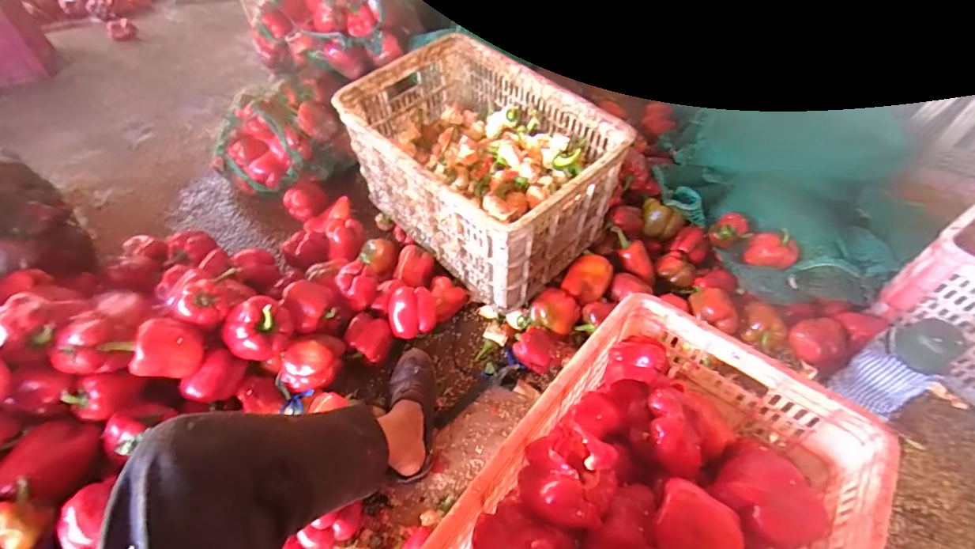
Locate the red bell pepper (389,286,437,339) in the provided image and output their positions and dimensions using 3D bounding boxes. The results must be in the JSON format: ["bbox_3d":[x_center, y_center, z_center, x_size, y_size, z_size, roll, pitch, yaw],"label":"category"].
[{"bbox_3d":[-0.155,0.076,0.906,0.093,0.064,0.103,-8,87,-19],"label":"red bell pepper"}]

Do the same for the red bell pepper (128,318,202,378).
[{"bbox_3d":[-0.503,0.117,0.692,0.084,0.076,0.090,1,48,-1],"label":"red bell pepper"}]

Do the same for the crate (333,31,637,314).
[{"bbox_3d":[-0.023,-0.223,0.952,0.348,0.317,0.514,-36,58,-29],"label":"crate"}]

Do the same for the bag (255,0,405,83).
[{"bbox_3d":[-0.444,-0.670,1.236,0.393,0.201,0.135,8,48,6],"label":"bag"}]

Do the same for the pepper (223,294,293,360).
[{"bbox_3d":[-0.394,0.091,0.759,0.091,0.084,0.102,26,52,21],"label":"pepper"}]

